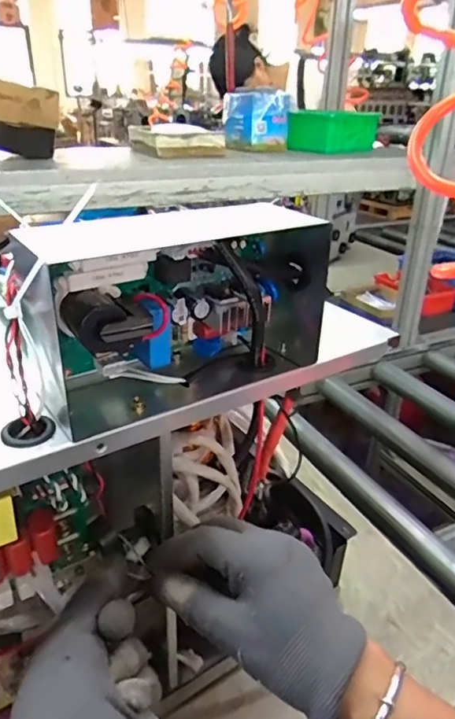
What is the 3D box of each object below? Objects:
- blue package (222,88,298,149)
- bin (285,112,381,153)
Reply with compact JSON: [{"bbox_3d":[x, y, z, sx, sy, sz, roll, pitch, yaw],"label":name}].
[{"bbox_3d":[0.058,-0.462,0.998,0.117,0.097,0.080,-9,31,-21],"label":"blue package"},{"bbox_3d":[0.211,-0.451,1.033,0.192,0.084,0.084,-22,37,-38],"label":"bin"}]

